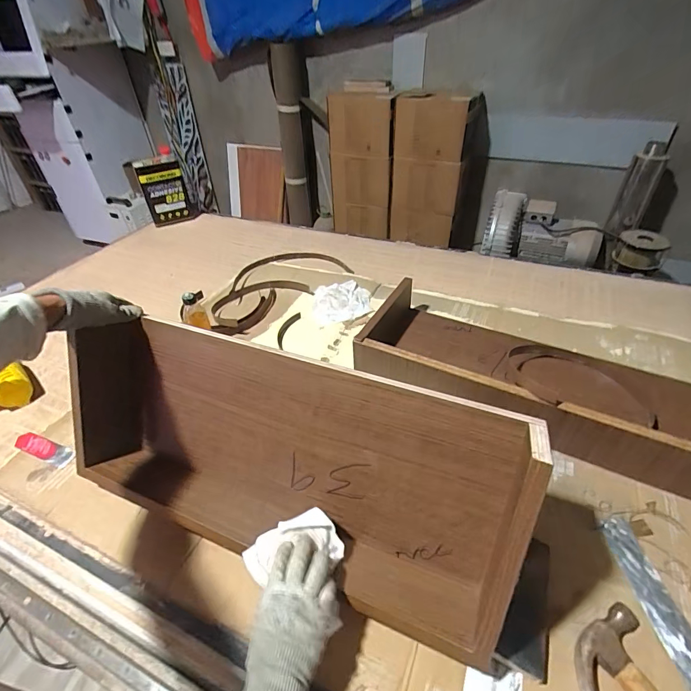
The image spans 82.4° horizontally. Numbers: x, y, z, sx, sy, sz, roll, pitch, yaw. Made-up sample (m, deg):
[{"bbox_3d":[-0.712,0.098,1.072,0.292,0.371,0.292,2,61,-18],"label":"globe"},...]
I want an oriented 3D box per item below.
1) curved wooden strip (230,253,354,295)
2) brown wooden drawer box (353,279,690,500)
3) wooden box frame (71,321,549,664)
[{"bbox_3d":[-0.192,-0.268,1.327,0.391,0.016,0.206,-14,41,-11],"label":"curved wooden strip"},{"bbox_3d":[0.385,0.045,0.828,0.722,0.116,0.287,18,45,24],"label":"brown wooden drawer box"},{"bbox_3d":[-0.112,0.163,0.583,0.676,0.286,0.110,14,15,18],"label":"wooden box frame"}]

